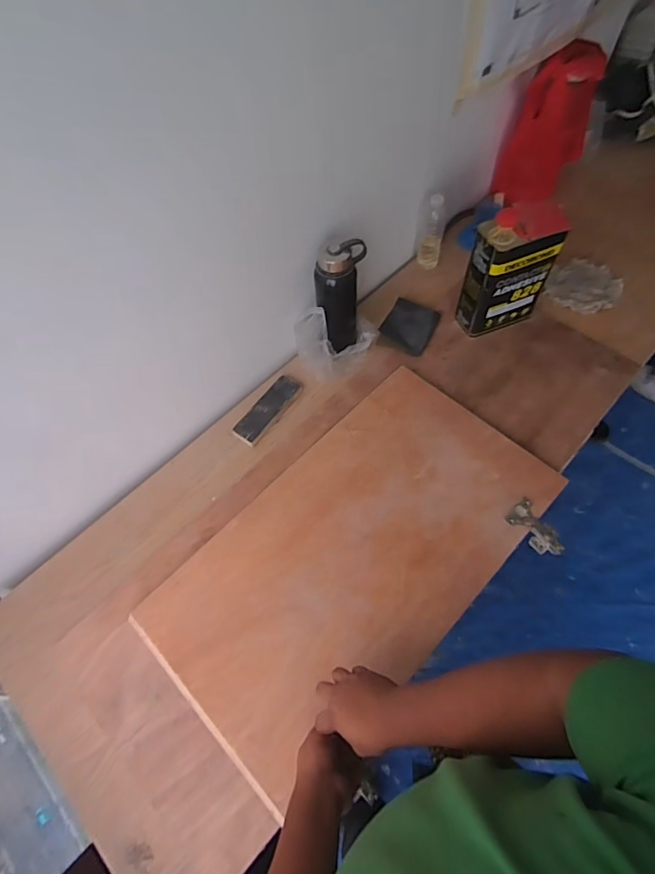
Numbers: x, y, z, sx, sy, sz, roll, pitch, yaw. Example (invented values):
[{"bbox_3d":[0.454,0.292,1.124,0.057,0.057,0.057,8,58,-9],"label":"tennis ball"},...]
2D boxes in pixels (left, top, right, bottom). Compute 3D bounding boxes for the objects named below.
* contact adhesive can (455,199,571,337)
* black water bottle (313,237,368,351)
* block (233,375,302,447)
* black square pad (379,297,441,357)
[{"bbox_3d":[0.390,-0.349,0.981,0.181,0.259,0.089,-20,62,-7],"label":"contact adhesive can"},{"bbox_3d":[0.029,-0.283,0.970,0.106,0.251,0.075,-5,61,1],"label":"black water bottle"},{"bbox_3d":[-0.131,-0.065,1.002,0.060,0.010,0.189,29,67,18],"label":"block"},{"bbox_3d":[0.196,-0.268,1.087,0.112,0.013,0.134,28,67,8],"label":"black square pad"}]

